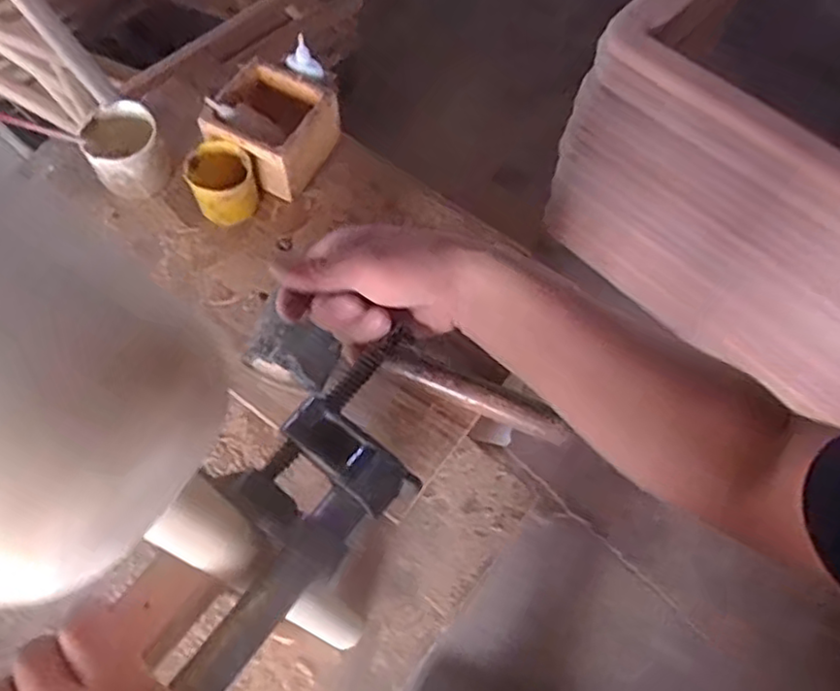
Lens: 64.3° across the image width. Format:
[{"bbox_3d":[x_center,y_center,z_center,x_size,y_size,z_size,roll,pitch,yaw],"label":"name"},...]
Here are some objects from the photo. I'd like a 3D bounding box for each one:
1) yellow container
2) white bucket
[{"bbox_3d":[-0.239,-0.194,0.811,0.082,0.079,0.092,-14,66,-10],"label":"yellow container"},{"bbox_3d":[-0.354,-0.230,0.815,0.086,0.093,0.084,1,64,-3],"label":"white bucket"}]

